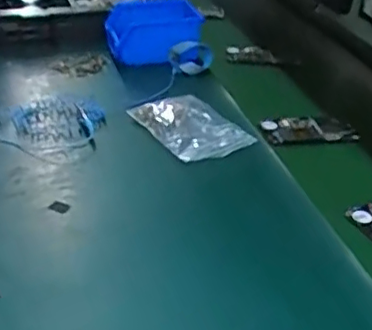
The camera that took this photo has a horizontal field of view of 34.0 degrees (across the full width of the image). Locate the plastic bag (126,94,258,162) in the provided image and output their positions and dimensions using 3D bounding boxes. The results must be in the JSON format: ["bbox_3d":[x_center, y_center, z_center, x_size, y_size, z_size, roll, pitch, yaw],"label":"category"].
[{"bbox_3d":[0.008,-0.051,0.756,0.105,0.018,0.146,-14,35,-30],"label":"plastic bag"}]

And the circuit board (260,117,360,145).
[{"bbox_3d":[0.163,-0.047,0.809,0.123,0.015,0.057,-8,35,-16],"label":"circuit board"}]

